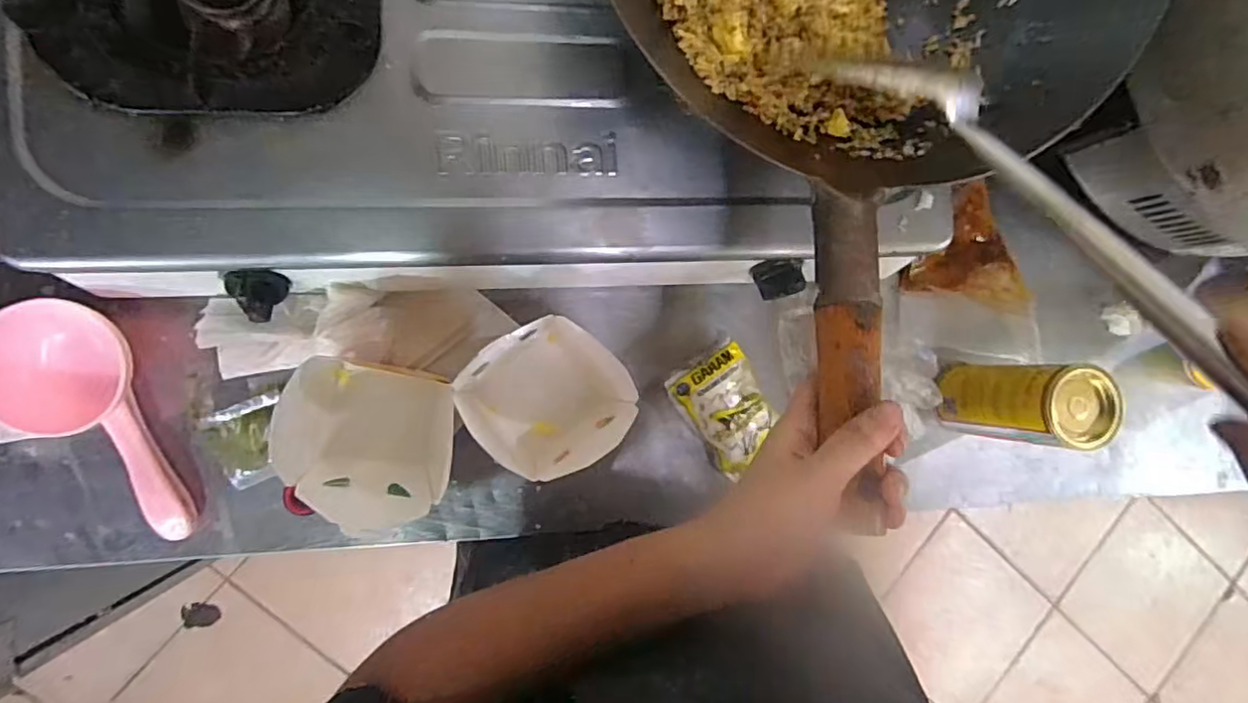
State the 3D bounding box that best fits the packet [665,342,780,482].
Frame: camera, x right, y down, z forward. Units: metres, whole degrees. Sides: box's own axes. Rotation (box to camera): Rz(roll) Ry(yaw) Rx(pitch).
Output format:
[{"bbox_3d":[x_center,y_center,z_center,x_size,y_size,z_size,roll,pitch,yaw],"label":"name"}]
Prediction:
[{"bbox_3d":[0.100,0.055,0.571,0.076,0.023,0.108,-30,94,-9],"label":"packet"}]

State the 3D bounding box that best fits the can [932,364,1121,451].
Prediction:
[{"bbox_3d":[0.363,0.049,0.560,0.081,0.120,0.073,2,89,-10],"label":"can"}]

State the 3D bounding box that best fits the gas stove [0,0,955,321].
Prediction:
[{"bbox_3d":[-0.092,-0.241,0.488,0.664,0.117,0.391,-2,90,-10],"label":"gas stove"}]

